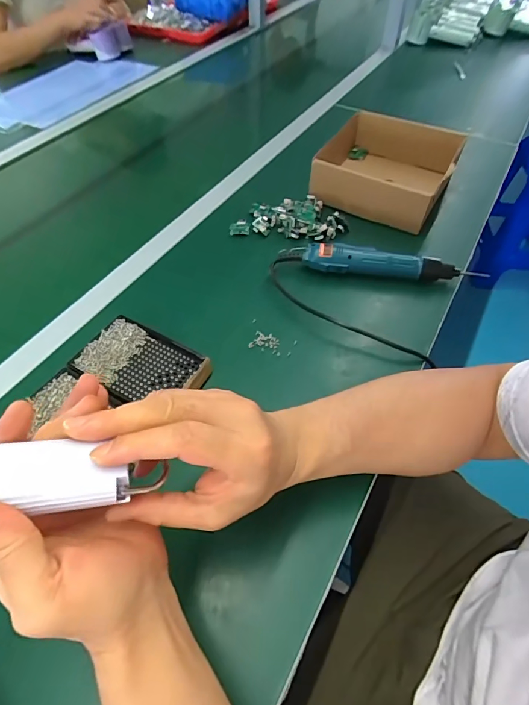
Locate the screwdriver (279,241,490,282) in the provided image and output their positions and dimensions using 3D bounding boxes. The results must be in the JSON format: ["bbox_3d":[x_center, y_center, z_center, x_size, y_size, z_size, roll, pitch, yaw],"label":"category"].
[{"bbox_3d":[0.158,-0.125,0.547,0.259,0.038,0.034,5,53,4],"label":"screwdriver"}]

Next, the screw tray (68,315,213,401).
[{"bbox_3d":[-0.137,0.016,0.453,0.144,0.025,0.085,23,57,17],"label":"screw tray"}]

